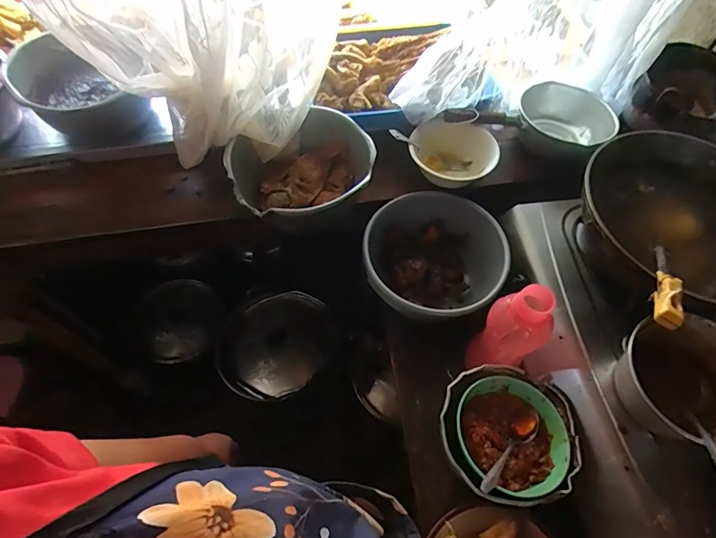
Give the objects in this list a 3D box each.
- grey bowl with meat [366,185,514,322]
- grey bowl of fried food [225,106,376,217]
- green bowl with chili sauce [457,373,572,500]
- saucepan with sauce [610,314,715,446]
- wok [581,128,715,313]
[{"bbox_3d":[0.130,-0.011,0.765,0.229,0.120,0.228,0,60,-1],"label":"grey bowl with meat"},{"bbox_3d":[-0.085,-0.148,0.716,0.231,0.096,0.205,-29,64,-17],"label":"grey bowl of fried food"},{"bbox_3d":[0.212,0.227,0.593,0.154,0.054,0.152,0,60,-1],"label":"green bowl with chili sauce"},{"bbox_3d":[0.427,0.151,0.571,0.167,0.098,0.169,-9,60,-6],"label":"saucepan with sauce"},{"bbox_3d":[0.483,-0.069,0.641,0.298,0.086,0.280,0,60,-1],"label":"wok"}]

